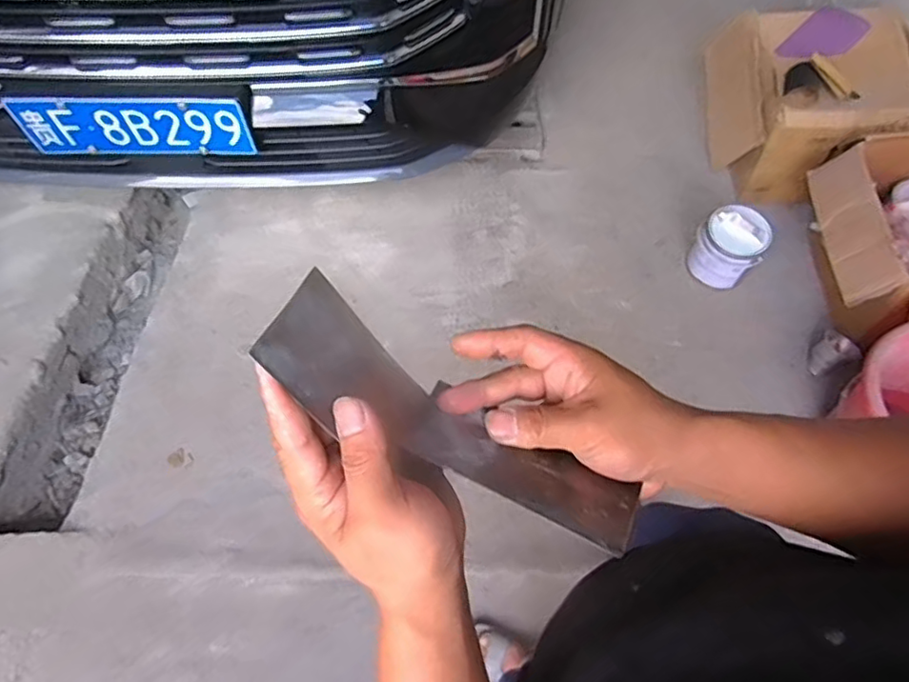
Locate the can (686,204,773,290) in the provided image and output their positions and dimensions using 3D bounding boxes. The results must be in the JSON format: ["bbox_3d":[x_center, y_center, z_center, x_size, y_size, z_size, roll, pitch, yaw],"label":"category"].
[{"bbox_3d":[0.704,-0.243,1.549,0.157,0.150,0.157,0,64,0],"label":"can"}]

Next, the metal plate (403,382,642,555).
[{"bbox_3d":[0.036,0.069,0.331,0.129,0.005,0.056,24,32,16],"label":"metal plate"}]

